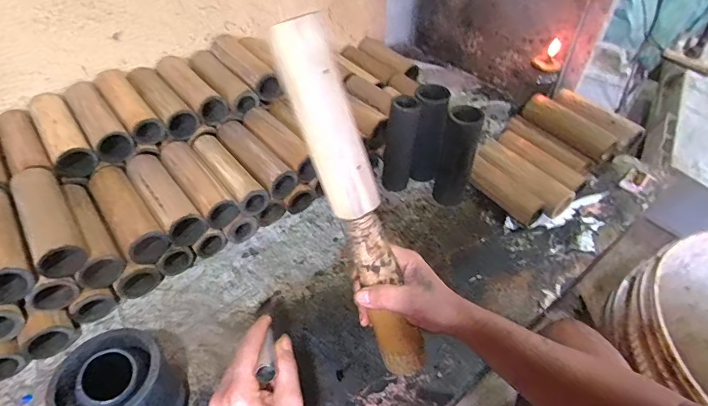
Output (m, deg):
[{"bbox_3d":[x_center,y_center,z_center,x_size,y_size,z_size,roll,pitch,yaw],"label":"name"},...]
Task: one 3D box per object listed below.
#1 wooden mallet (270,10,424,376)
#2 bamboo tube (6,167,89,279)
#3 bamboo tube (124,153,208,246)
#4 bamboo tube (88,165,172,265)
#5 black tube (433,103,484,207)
[{"bbox_3d":[0.006,0.016,0.397,0.039,0.365,0.035,-32,26,-32],"label":"wooden mallet"},{"bbox_3d":[-0.406,0.019,0.544,0.053,0.047,0.174,-29,50,-27],"label":"bamboo tube"},{"bbox_3d":[-0.295,-0.005,0.639,0.056,0.059,0.180,-31,51,-29],"label":"bamboo tube"},{"bbox_3d":[-0.339,0.013,0.611,0.058,0.054,0.183,-31,51,-29],"label":"bamboo tube"},{"bbox_3d":[0.170,-0.073,0.689,0.058,0.179,0.049,14,44,12],"label":"black tube"}]

